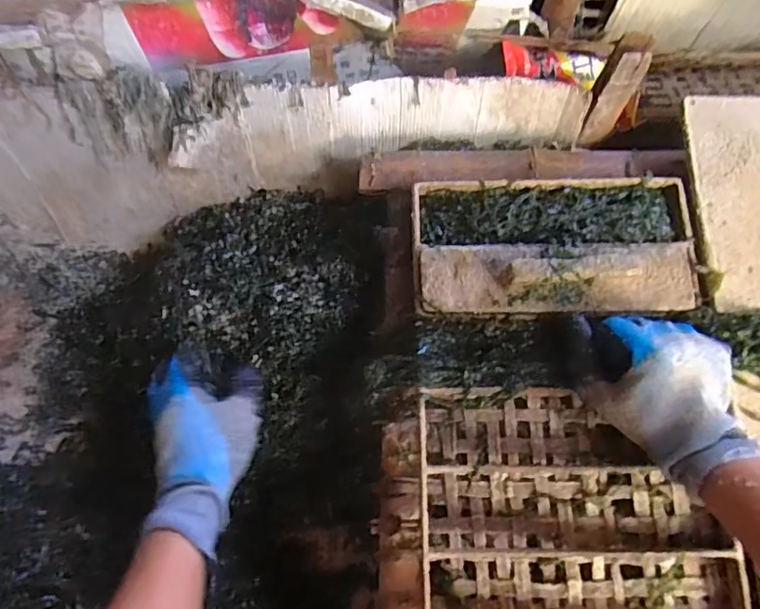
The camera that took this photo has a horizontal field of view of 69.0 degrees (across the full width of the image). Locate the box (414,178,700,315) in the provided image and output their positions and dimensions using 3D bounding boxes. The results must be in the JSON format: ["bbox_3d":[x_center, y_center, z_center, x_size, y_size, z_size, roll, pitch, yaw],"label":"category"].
[{"bbox_3d":[0.145,-0.054,0.456,0.226,0.034,0.119,1,64,2],"label":"box"}]

